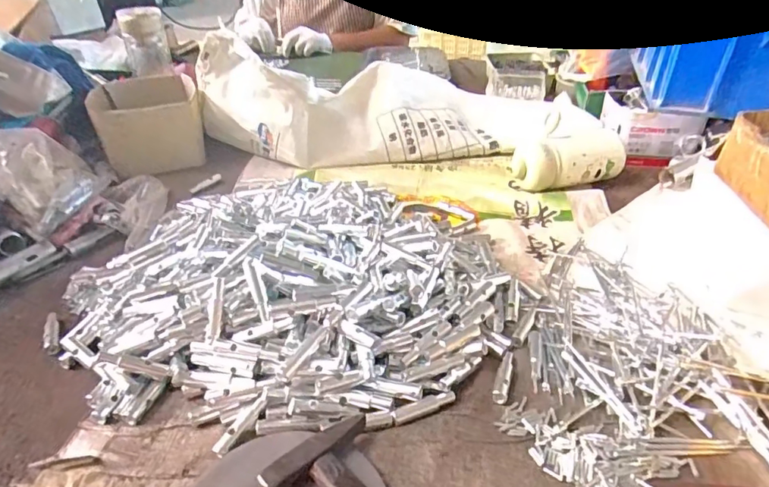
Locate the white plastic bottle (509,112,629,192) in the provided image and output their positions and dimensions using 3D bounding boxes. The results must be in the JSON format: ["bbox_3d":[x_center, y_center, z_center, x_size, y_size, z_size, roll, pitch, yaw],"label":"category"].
[{"bbox_3d":[0.243,-0.121,0.668,0.153,0.069,0.060,-11,35,-14],"label":"white plastic bottle"}]

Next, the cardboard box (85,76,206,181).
[{"bbox_3d":[-0.350,-0.181,0.750,0.138,0.085,0.163,-18,37,-23],"label":"cardboard box"}]

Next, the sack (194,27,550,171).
[{"bbox_3d":[-0.045,-0.220,0.741,0.458,0.156,0.140,-5,34,-6],"label":"sack"}]

